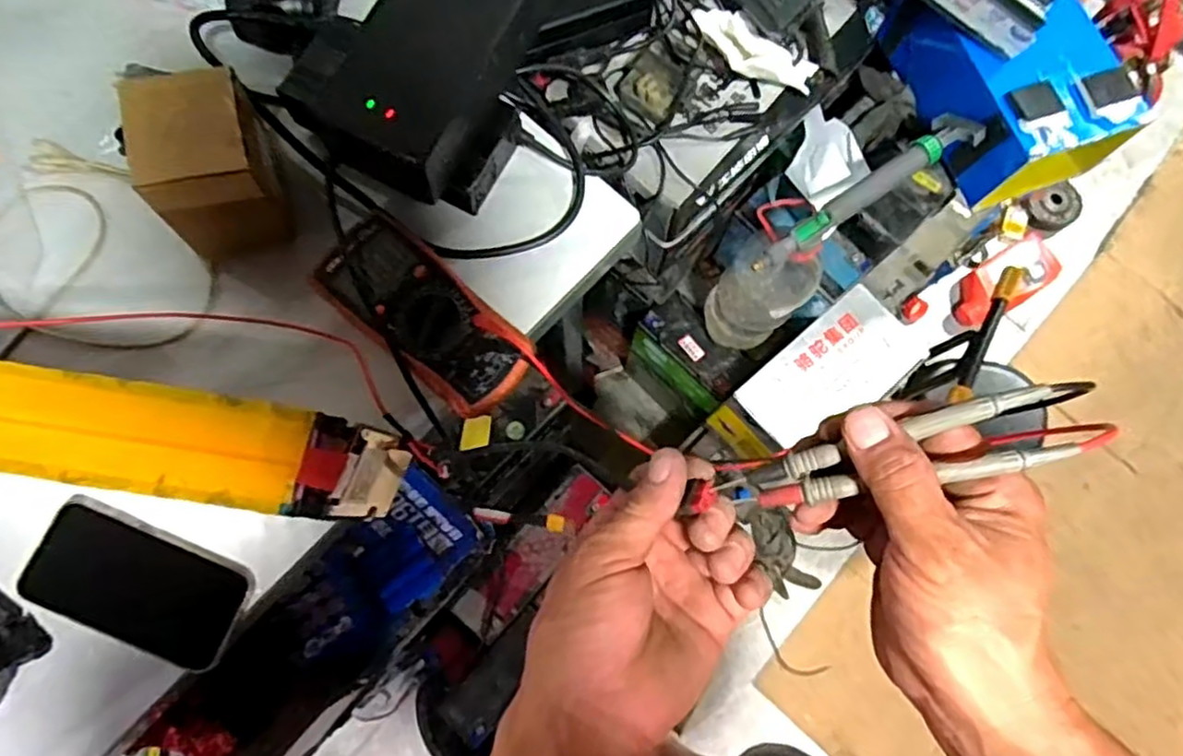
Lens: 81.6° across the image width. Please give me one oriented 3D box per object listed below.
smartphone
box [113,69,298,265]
[{"bbox_3d":[-0.347,0.158,0.527,0.160,0.013,0.084,22,76,0],"label":"smartphone"},{"bbox_3d":[-0.293,-0.165,0.540,0.083,0.106,0.107,-14,77,-5],"label":"box"}]

